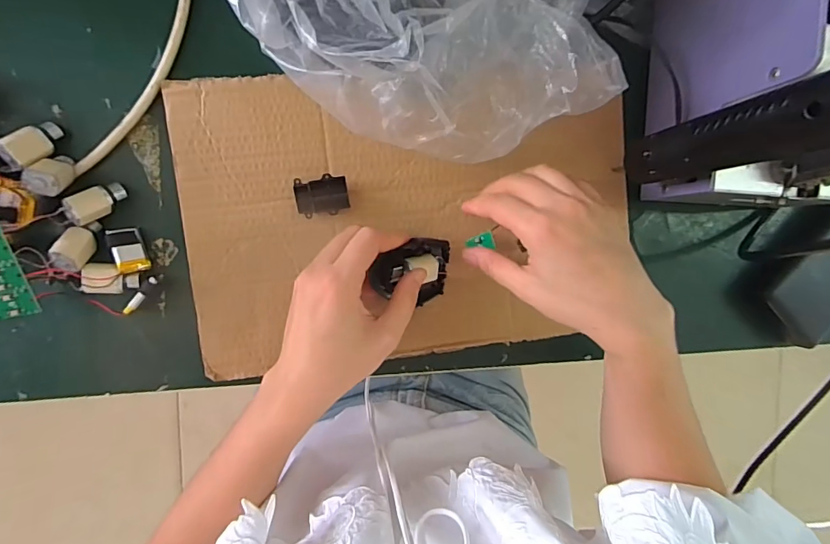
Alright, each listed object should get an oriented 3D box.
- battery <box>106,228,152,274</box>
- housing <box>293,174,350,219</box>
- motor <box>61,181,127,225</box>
[{"bbox_3d":[-0.198,-0.015,0.321,0.021,0.008,0.033,-20,89,-39],"label":"battery"},{"bbox_3d":[-0.068,-0.056,0.337,0.037,0.012,0.027,-9,96,-8],"label":"housing"},{"bbox_3d":[-0.218,-0.047,0.314,0.039,0.015,0.019,-47,115,-41],"label":"motor"}]

